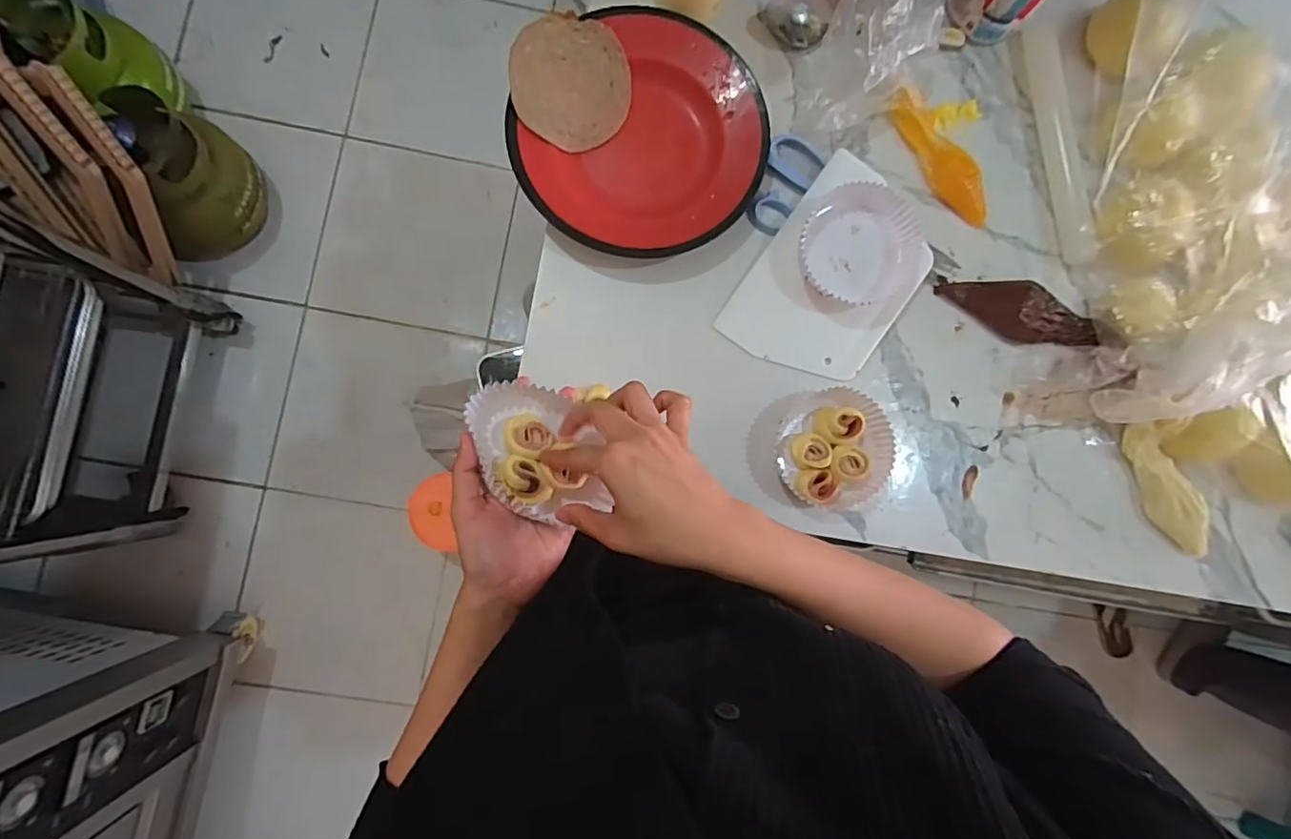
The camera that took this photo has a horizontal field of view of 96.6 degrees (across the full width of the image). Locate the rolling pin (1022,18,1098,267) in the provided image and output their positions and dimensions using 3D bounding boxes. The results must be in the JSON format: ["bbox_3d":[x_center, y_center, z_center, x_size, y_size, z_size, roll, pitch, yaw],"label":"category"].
[{"bbox_3d":[0.374,-0.251,0.516,0.024,0.025,0.222,-7,86,-5],"label":"rolling pin"}]

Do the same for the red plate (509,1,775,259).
[{"bbox_3d":[0.002,-0.233,0.487,0.191,0.026,0.200,0,85,-4],"label":"red plate"}]

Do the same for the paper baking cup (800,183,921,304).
[{"bbox_3d":[0.181,-0.146,0.490,0.098,0.033,0.098,0,85,-4],"label":"paper baking cup"}]

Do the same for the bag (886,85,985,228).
[{"bbox_3d":[0.265,-0.233,0.509,0.037,0.031,0.131,-25,88,-6],"label":"bag"}]

